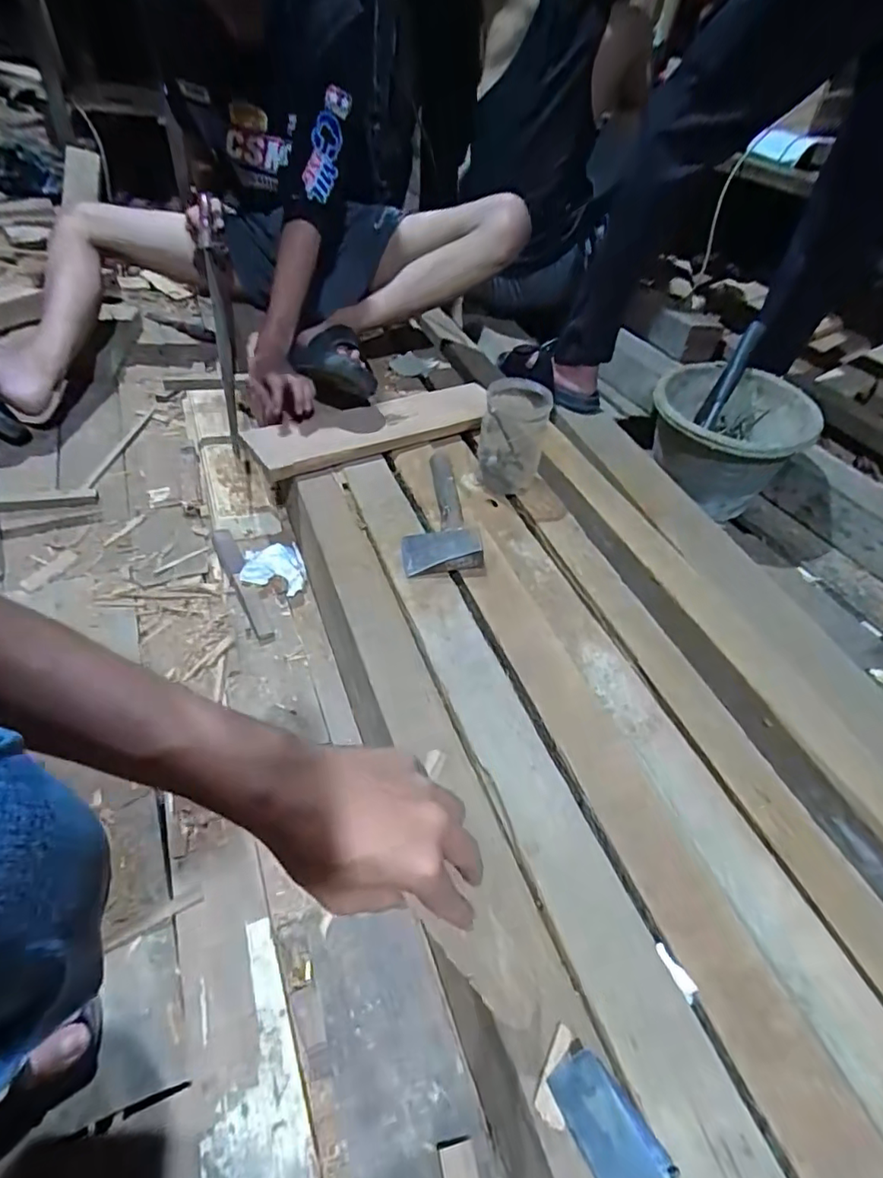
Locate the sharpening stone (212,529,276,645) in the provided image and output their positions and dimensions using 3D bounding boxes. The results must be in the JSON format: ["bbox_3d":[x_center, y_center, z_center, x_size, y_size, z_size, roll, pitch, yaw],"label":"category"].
[{"bbox_3d":[-0.302,-0.013,0.847,0.030,0.017,0.236,-20,53,-23],"label":"sharpening stone"}]

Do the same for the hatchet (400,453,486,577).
[{"bbox_3d":[-0.017,-0.128,0.829,0.107,0.035,0.280,-4,49,-11],"label":"hatchet"}]

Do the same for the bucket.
[{"bbox_3d":[0.522,-0.276,1.059,0.269,0.176,0.253,24,50,15],"label":"bucket"}]

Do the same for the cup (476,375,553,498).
[{"bbox_3d":[0.109,-0.237,0.887,0.099,0.155,0.103,11,48,3],"label":"cup"}]

